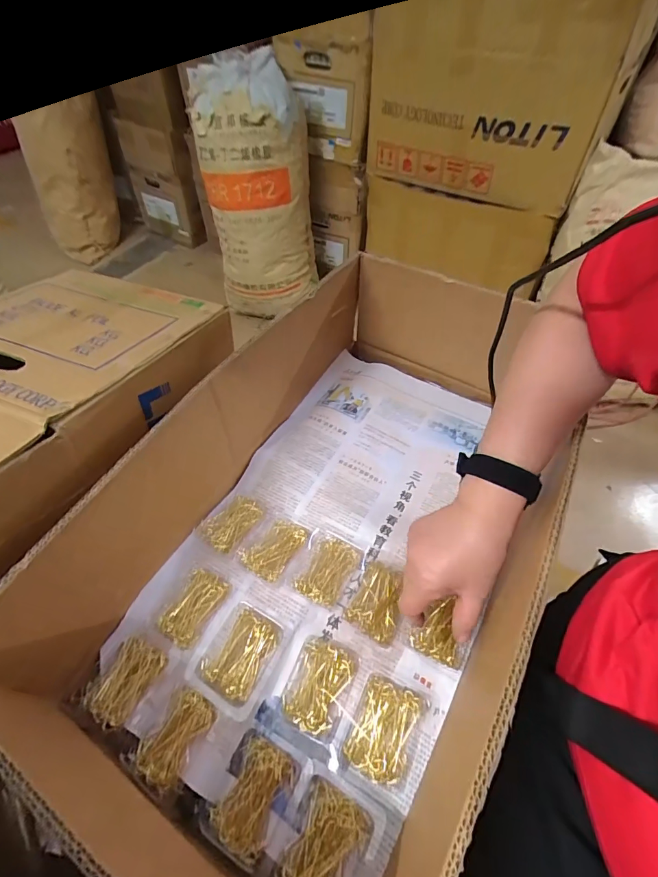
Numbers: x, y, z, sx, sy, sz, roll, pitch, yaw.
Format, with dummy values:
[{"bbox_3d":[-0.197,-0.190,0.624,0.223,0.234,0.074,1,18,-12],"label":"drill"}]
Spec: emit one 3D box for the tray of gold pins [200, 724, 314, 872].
[{"bbox_3d":[-0.060,0.297,0.341,0.066,0.029,0.081,24,56,18],"label":"tray of gold pins"}]

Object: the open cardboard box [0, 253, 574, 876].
[{"bbox_3d":[0.020,0.065,0.422,0.336,0.182,0.605,22,55,17],"label":"open cardboard box"}]

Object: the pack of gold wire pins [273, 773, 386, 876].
[{"bbox_3d":[-0.001,0.316,0.308,0.063,0.016,0.080,21,55,16],"label":"pack of gold wire pins"}]

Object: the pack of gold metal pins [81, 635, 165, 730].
[{"bbox_3d":[-0.192,0.222,0.375,0.045,0.010,0.070,27,57,20],"label":"pack of gold metal pins"}]

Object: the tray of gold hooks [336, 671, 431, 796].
[{"bbox_3d":[0.049,0.250,0.351,0.060,0.014,0.078,21,55,16],"label":"tray of gold hooks"}]

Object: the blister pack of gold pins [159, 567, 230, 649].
[{"bbox_3d":[-0.139,0.168,0.413,0.042,0.020,0.071,25,56,19],"label":"blister pack of gold pins"}]

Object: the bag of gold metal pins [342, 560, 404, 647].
[{"bbox_3d":[0.051,0.162,0.414,0.052,0.026,0.074,22,55,17],"label":"bag of gold metal pins"}]

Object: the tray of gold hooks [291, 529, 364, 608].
[{"bbox_3d":[-0.005,0.137,0.437,0.063,0.020,0.074,27,57,20],"label":"tray of gold hooks"}]

